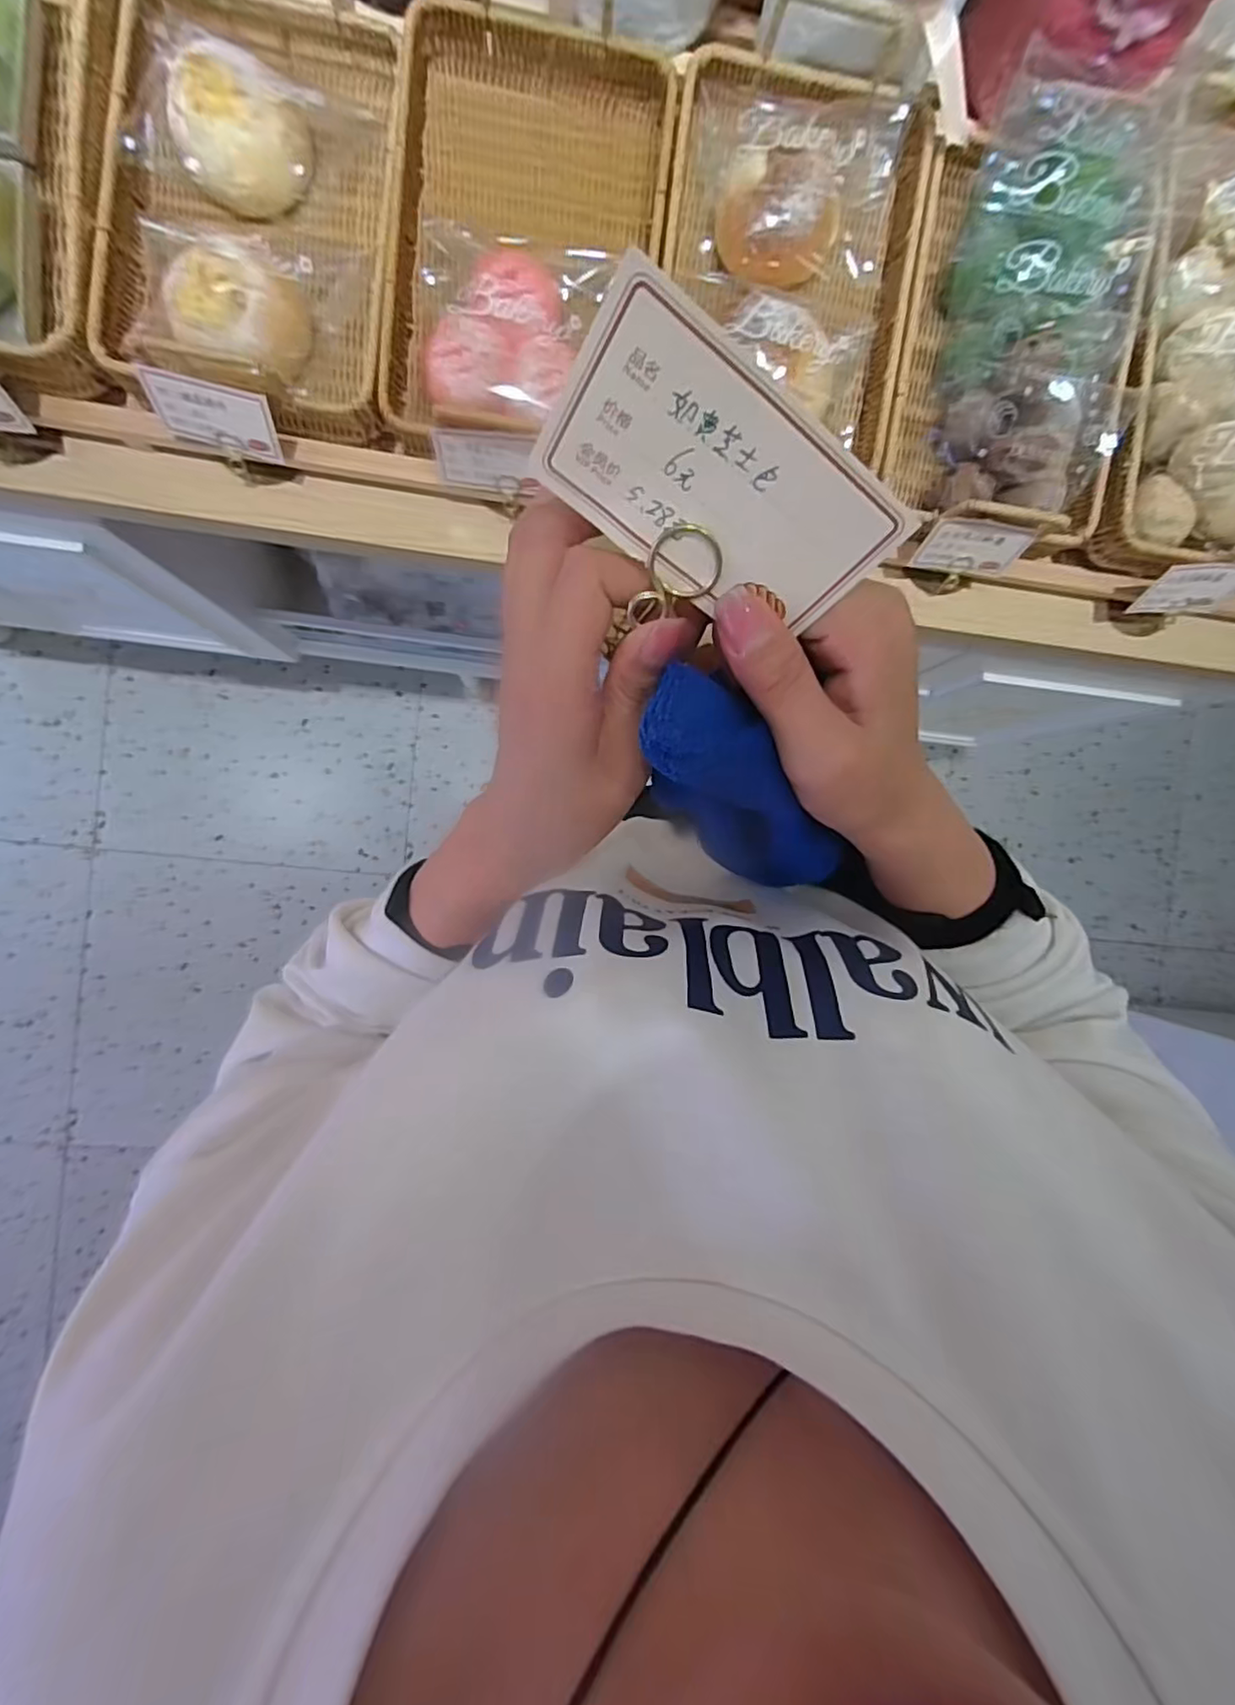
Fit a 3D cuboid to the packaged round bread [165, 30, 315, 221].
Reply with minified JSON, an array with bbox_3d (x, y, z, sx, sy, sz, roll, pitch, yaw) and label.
[{"bbox_3d":[-0.278,-0.538,0.461,0.092,0.036,0.093,-27,94,-5],"label":"packaged round bread"}]

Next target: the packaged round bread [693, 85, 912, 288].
[{"bbox_3d":[0.144,-0.530,0.496,0.161,0.055,0.135,-2,91,-6],"label":"packaged round bread"}]

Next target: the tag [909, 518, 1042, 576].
[{"bbox_3d":[0.310,-0.266,0.547,0.089,0.049,0.007,6,63,0],"label":"tag"}]

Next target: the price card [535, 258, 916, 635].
[{"bbox_3d":[0.026,-0.093,0.163,0.088,0.053,0.004,30,50,-17],"label":"price card"}]

